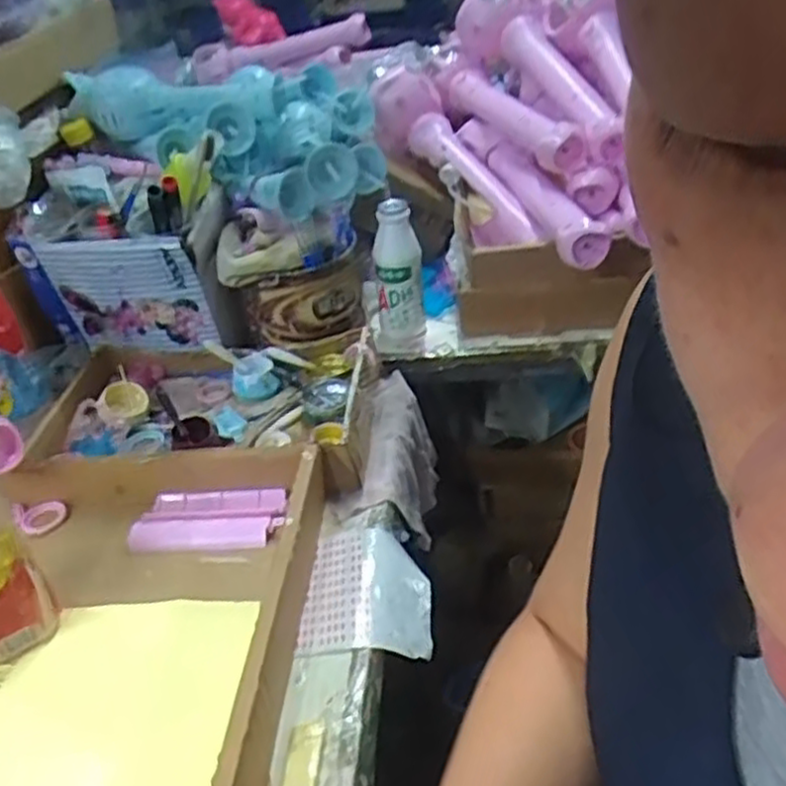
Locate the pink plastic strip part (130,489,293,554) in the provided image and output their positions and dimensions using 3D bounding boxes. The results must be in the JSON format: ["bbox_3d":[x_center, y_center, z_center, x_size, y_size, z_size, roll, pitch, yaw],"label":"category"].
[{"bbox_3d":[-0.146,0.101,0.625,0.121,0.013,0.066,-2,33,7],"label":"pink plastic strip part"}]

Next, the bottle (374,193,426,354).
[{"bbox_3d":[0.004,-0.119,0.809,0.053,0.151,0.046,-2,33,7],"label":"bottle"}]

